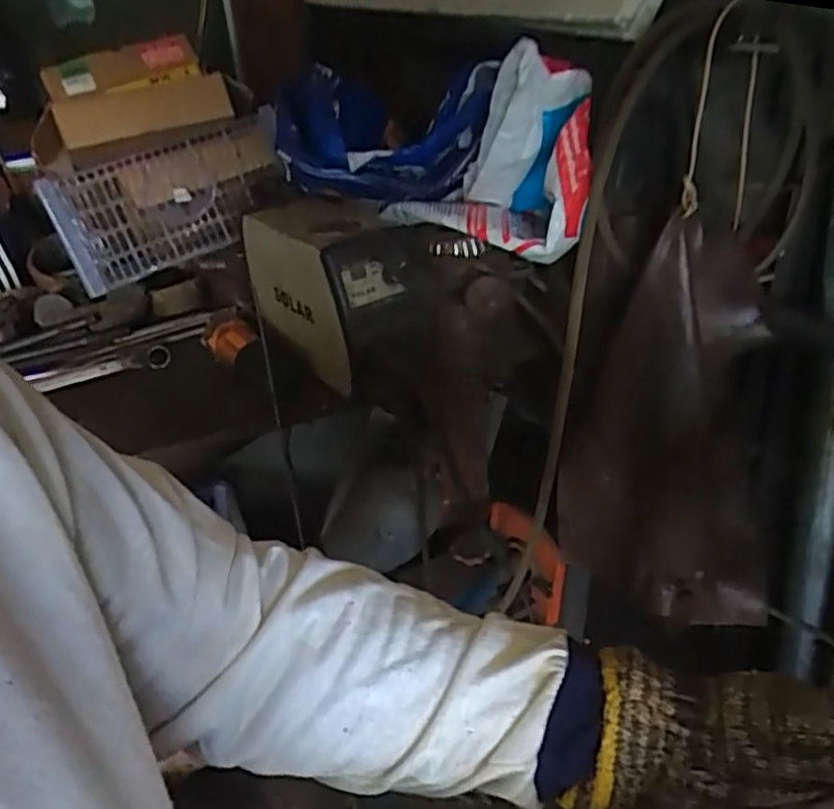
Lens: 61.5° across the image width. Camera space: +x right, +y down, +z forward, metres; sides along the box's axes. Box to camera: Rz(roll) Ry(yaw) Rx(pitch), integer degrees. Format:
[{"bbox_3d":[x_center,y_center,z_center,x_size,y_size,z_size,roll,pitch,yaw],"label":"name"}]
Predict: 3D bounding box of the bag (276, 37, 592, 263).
[{"bbox_3d":[0.020,-0.385,1.105,0.478,0.253,0.306,2,34,10],"label":"bag"}]

